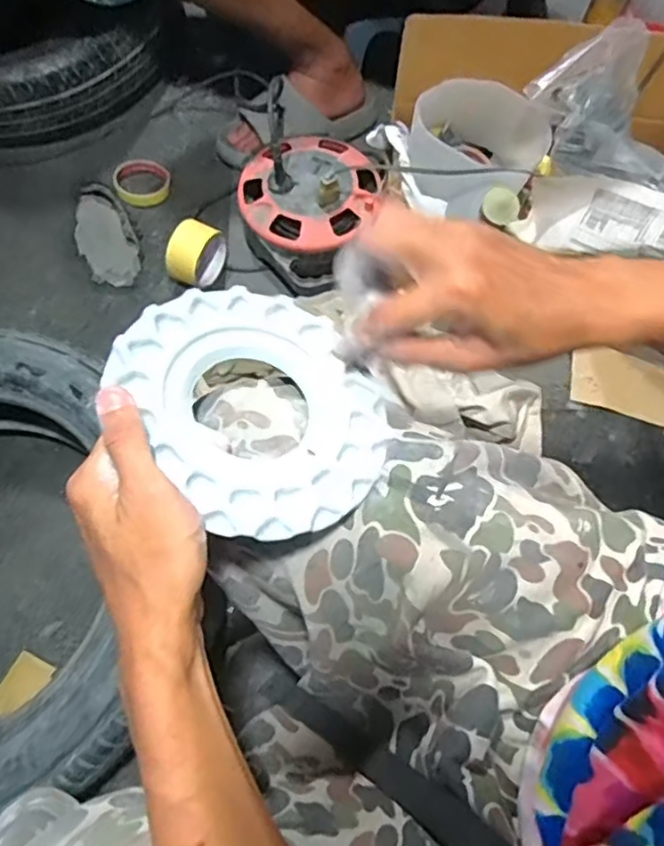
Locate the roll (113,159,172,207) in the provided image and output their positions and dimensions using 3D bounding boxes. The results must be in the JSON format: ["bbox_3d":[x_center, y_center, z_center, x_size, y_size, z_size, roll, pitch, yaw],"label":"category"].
[{"bbox_3d":[-0.296,-0.380,0.995,0.084,0.016,0.087,1,67,-1],"label":"roll"}]

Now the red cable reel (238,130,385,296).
[{"bbox_3d":[-0.039,-0.319,0.917,0.202,0.123,0.216,29,69,10],"label":"red cable reel"}]

